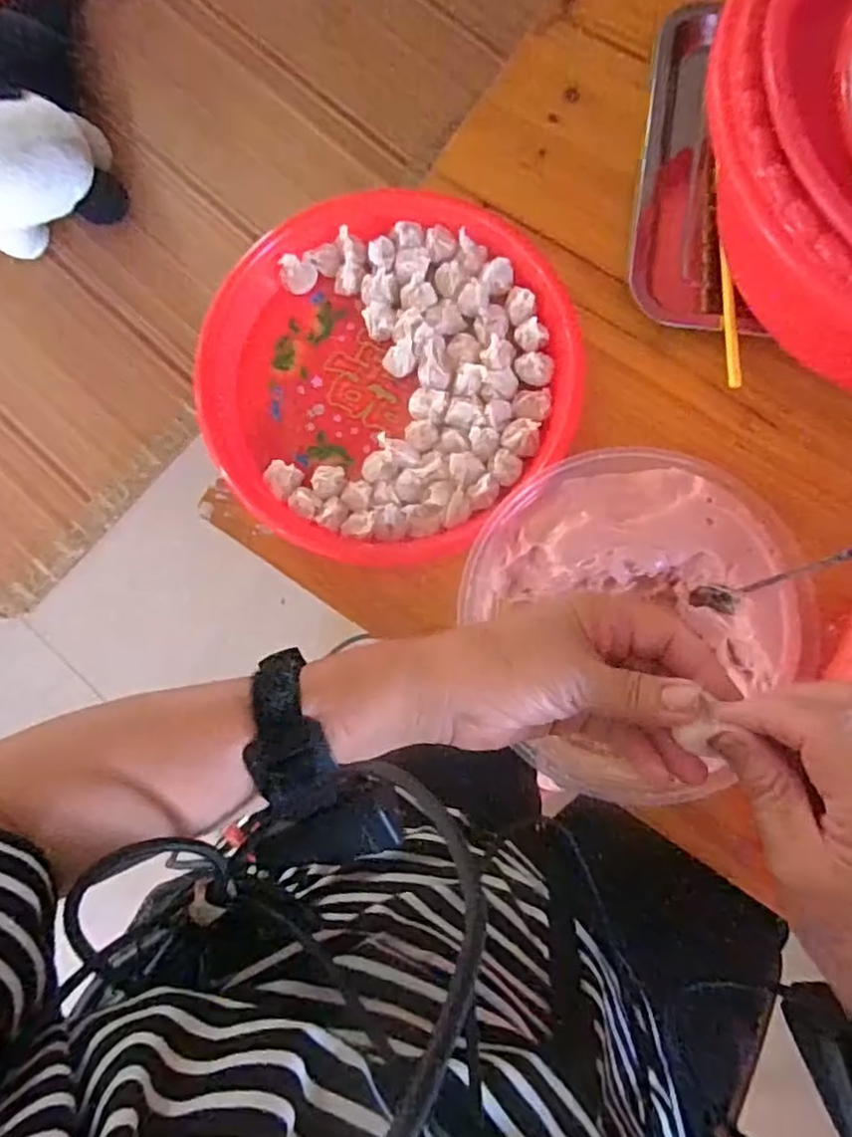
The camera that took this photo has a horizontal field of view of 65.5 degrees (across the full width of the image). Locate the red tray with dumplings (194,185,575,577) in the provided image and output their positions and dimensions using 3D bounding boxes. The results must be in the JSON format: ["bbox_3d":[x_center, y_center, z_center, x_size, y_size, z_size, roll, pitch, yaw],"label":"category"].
[{"bbox_3d":[-0.034,-0.150,0.505,0.270,0.035,0.272,44,87,5],"label":"red tray with dumplings"}]

